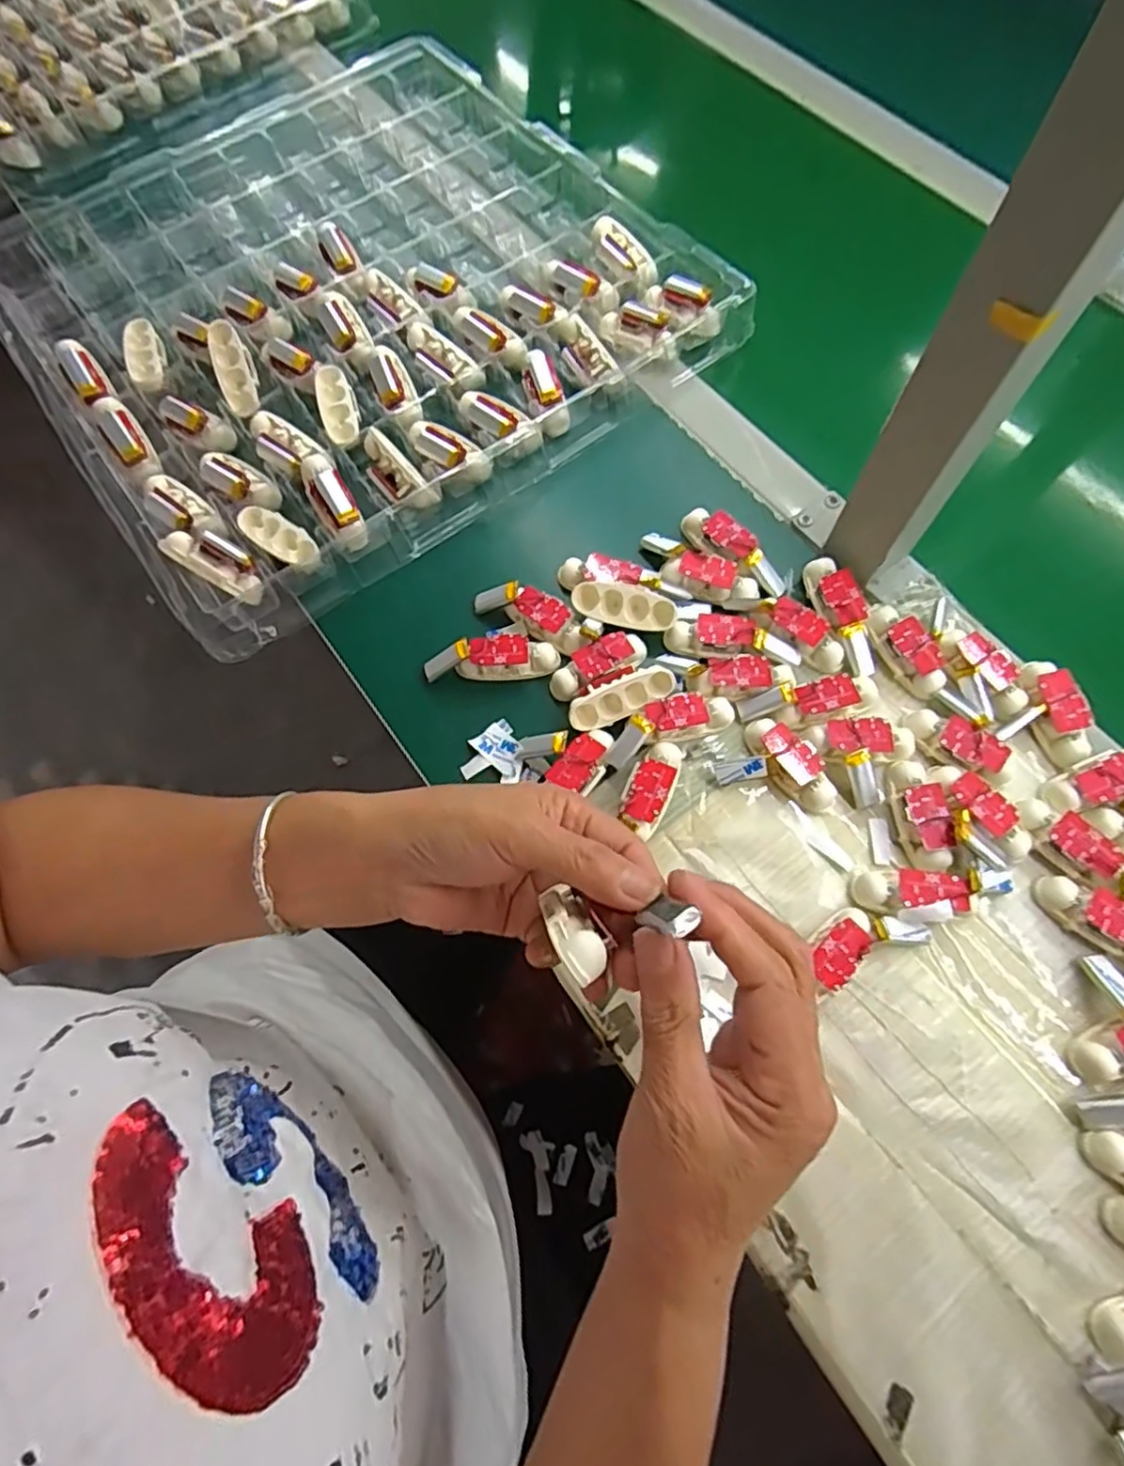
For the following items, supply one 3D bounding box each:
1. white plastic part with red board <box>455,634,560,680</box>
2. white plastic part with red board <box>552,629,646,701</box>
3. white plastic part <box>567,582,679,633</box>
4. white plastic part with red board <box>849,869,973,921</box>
[{"bbox_3d":[-0.034,-0.047,0.421,0.062,0.024,0.021,3,69,2],"label":"white plastic part with red board"},{"bbox_3d":[0.024,-0.041,0.415,0.064,0.017,0.028,-26,70,-8],"label":"white plastic part with red board"},{"bbox_3d":[0.039,-0.080,0.420,0.064,0.009,0.026,15,103,9],"label":"white plastic part"},{"bbox_3d":[0.187,0.086,0.360,0.057,0.017,0.023,-2,68,13],"label":"white plastic part with red board"}]

